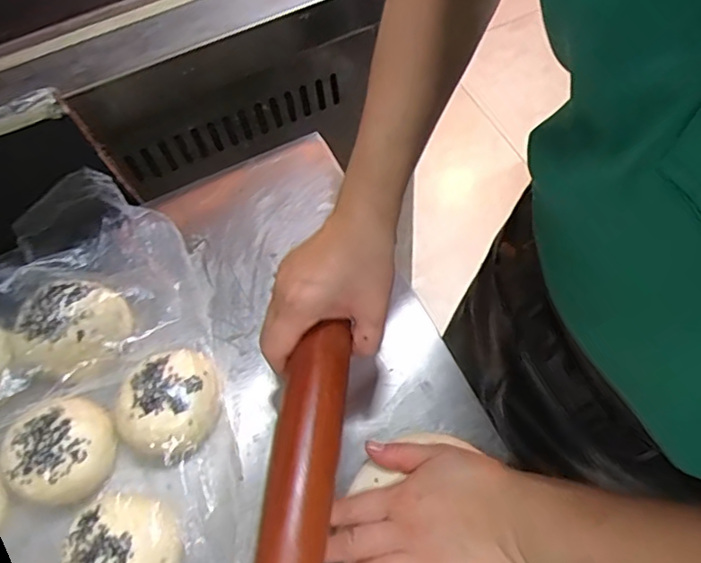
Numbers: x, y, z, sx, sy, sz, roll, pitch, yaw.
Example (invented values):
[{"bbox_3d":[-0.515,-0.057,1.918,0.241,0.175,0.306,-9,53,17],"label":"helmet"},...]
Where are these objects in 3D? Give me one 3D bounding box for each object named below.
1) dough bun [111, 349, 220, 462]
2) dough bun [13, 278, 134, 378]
[{"bbox_3d":[-0.144,0.099,0.433,0.073,0.040,0.088,16,64,11],"label":"dough bun"},{"bbox_3d":[-0.235,0.040,0.463,0.088,0.041,0.081,-1,62,2],"label":"dough bun"}]

